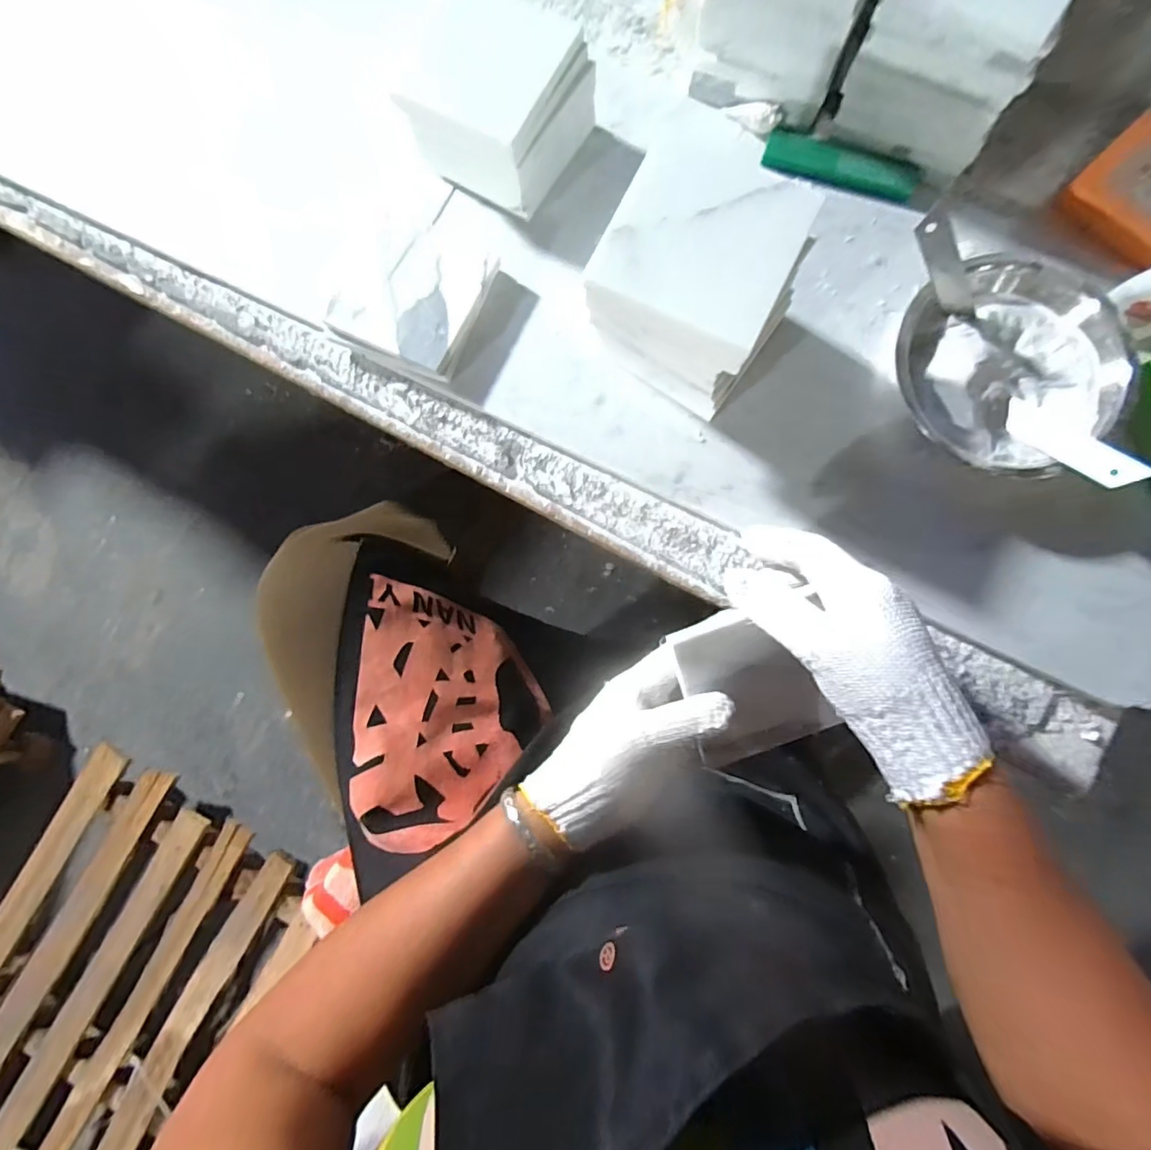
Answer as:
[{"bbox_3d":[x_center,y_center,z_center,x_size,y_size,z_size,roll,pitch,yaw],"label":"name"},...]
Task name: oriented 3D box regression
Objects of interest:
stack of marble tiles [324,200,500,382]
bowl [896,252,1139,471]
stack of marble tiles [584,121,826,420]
[{"bbox_3d":[-0.120,-0.212,0.407,0.099,0.019,0.111,23,85,3],"label":"stack of marble tiles"},{"bbox_3d":[0.287,-0.137,0.374,0.146,0.048,0.144,-4,84,0],"label":"bowl"},{"bbox_3d":[0.069,-0.171,0.346,0.104,0.117,0.112,25,85,3],"label":"stack of marble tiles"}]

